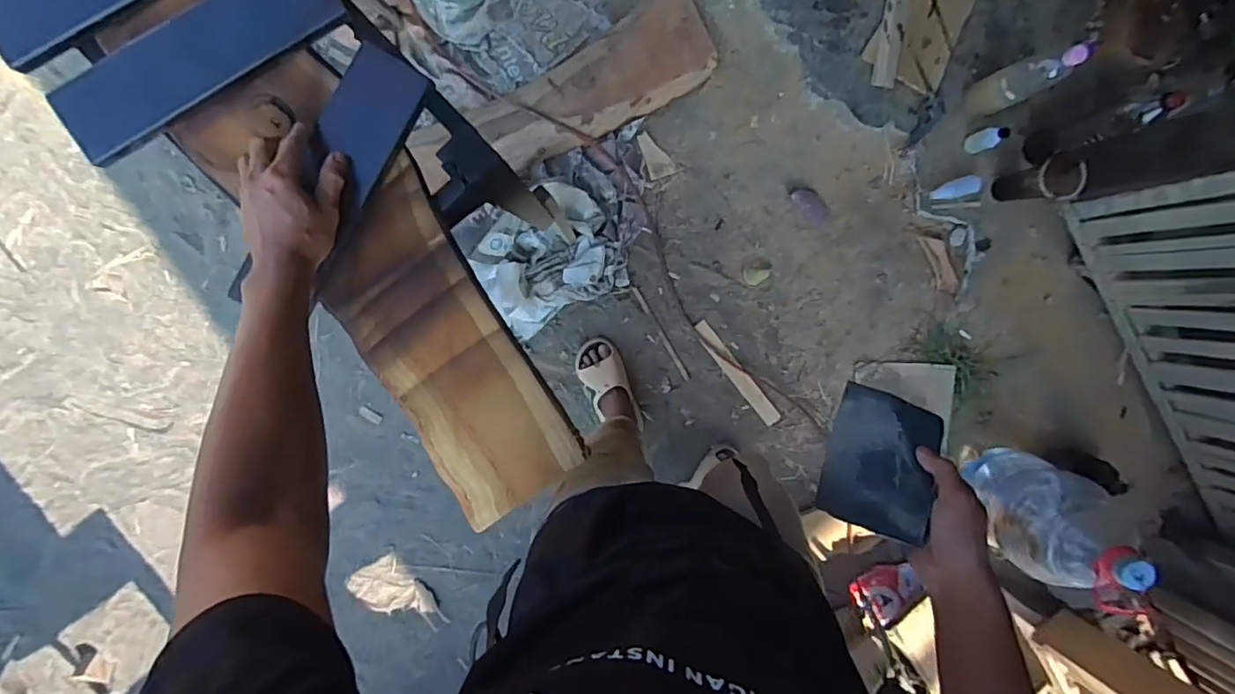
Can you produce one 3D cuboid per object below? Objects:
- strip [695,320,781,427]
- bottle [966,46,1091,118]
[{"bbox_3d":[0.314,0.071,1.471,0.044,0.007,0.326,-39,92,1],"label":"strip"},{"bbox_3d":[0.843,-0.552,1.175,0.073,0.245,0.084,-25,98,0],"label":"bottle"}]

